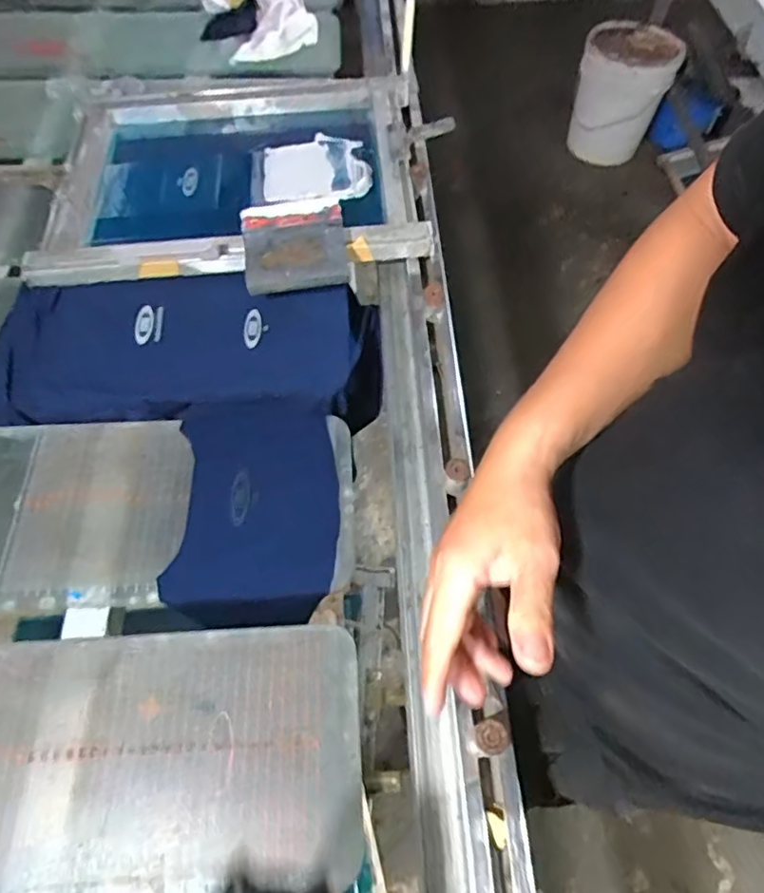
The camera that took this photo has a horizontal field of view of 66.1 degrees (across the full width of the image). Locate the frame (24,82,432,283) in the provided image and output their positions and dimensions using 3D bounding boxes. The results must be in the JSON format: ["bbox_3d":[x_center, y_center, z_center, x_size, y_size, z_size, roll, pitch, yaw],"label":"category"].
[{"bbox_3d":[-0.199,-0.379,0.809,0.492,0.055,0.431,-3,60,-3],"label":"frame"}]

